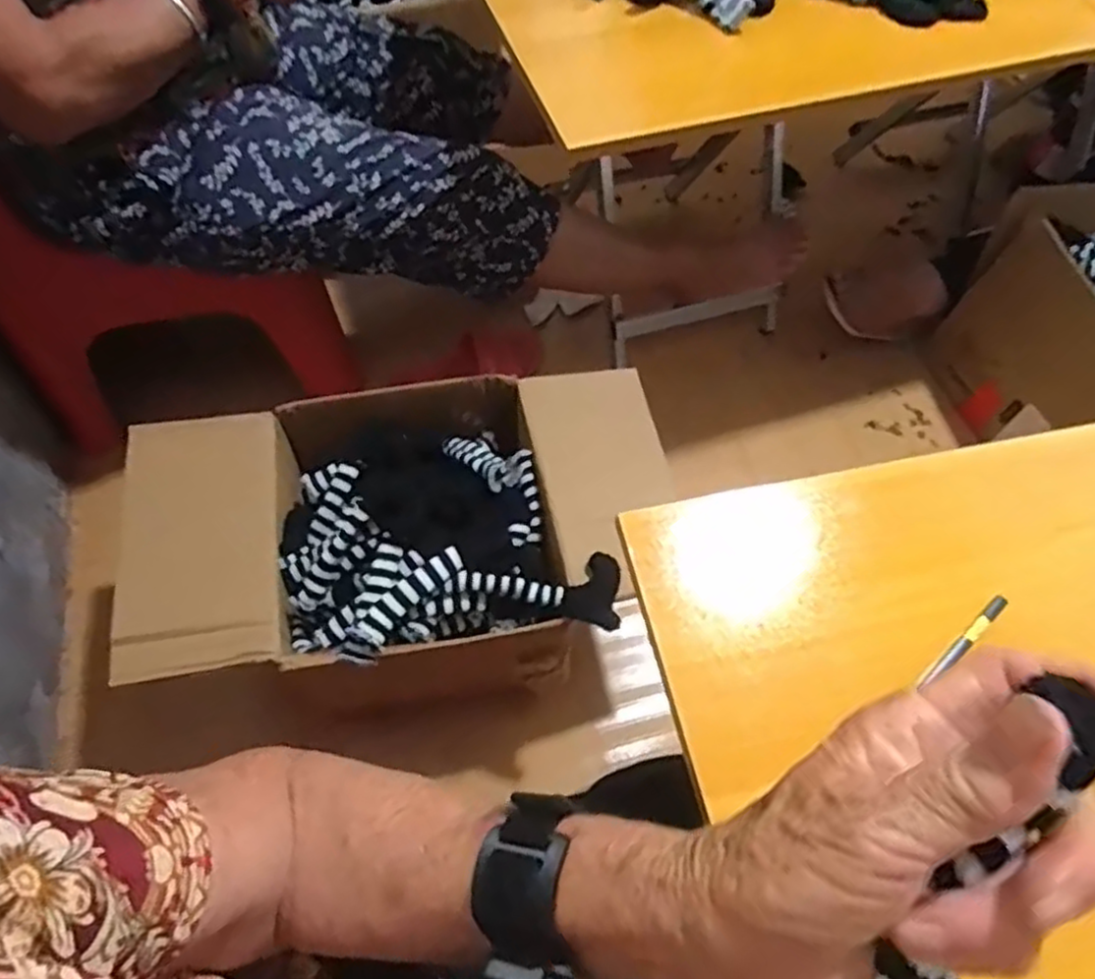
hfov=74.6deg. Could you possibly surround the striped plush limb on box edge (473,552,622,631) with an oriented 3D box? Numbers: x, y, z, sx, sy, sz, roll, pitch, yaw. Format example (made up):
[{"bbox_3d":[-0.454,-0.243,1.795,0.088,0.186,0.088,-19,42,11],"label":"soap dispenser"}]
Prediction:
[{"bbox_3d":[0.006,0.083,0.682,0.135,0.019,0.067,15,64,5],"label":"striped plush limb on box edge"}]

